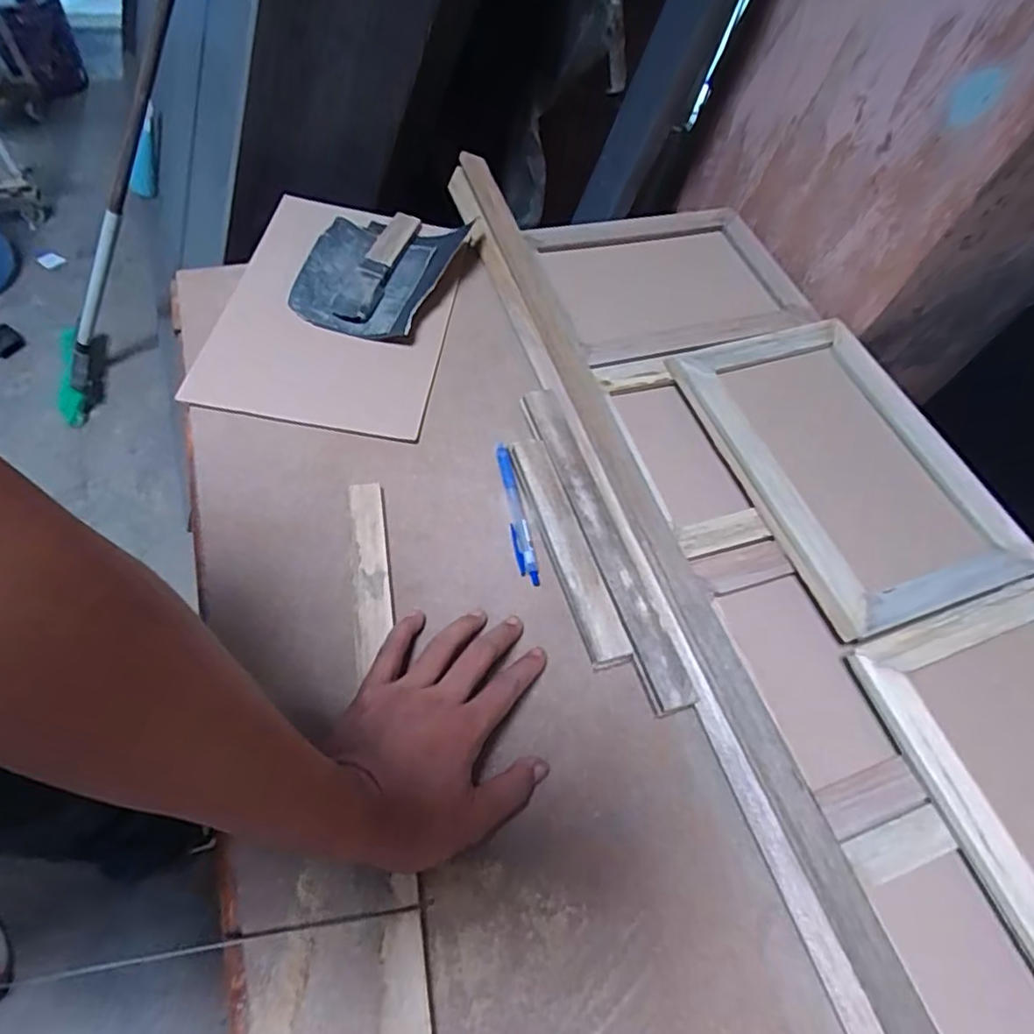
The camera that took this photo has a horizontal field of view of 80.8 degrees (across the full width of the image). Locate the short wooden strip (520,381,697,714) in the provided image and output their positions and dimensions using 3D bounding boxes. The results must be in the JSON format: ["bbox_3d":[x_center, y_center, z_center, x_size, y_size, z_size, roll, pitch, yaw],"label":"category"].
[{"bbox_3d":[0.066,0.012,0.492,0.033,0.011,0.294,-16,63,-13],"label":"short wooden strip"}]

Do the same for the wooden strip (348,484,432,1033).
[{"bbox_3d":[-0.070,0.225,0.363,0.024,0.012,0.573,-8,61,-9],"label":"wooden strip"}]

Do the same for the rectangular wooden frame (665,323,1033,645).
[{"bbox_3d":[0.286,-0.053,0.537,0.196,0.021,0.295,-17,63,-14],"label":"rectangular wooden frame"}]

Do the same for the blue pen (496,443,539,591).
[{"bbox_3d":[0.000,-0.006,0.507,0.015,0.008,0.132,-7,61,-8],"label":"blue pen"}]

